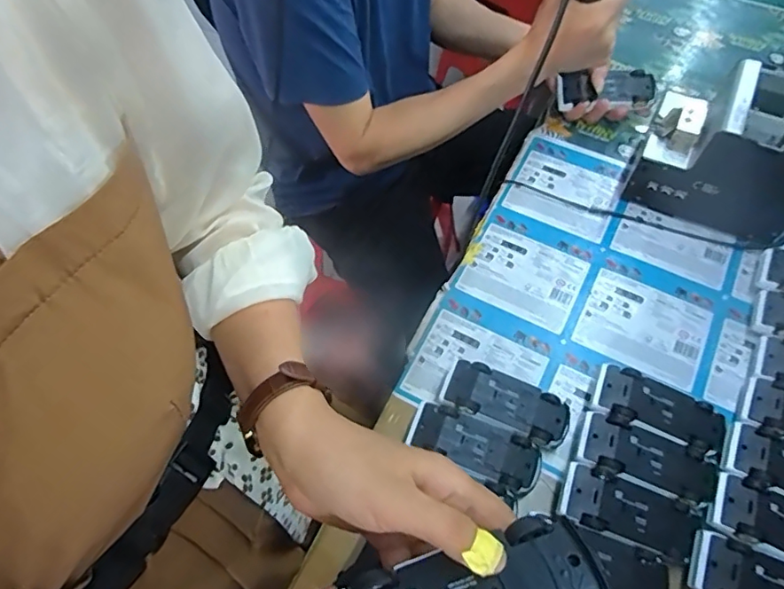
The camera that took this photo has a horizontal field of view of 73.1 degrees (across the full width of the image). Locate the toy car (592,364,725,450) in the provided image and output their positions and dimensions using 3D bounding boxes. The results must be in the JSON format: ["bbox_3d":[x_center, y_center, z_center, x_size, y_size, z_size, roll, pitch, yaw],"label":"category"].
[{"bbox_3d":[0.269,0.120,0.542,0.123,0.036,0.055,21,65,12],"label":"toy car"}]

